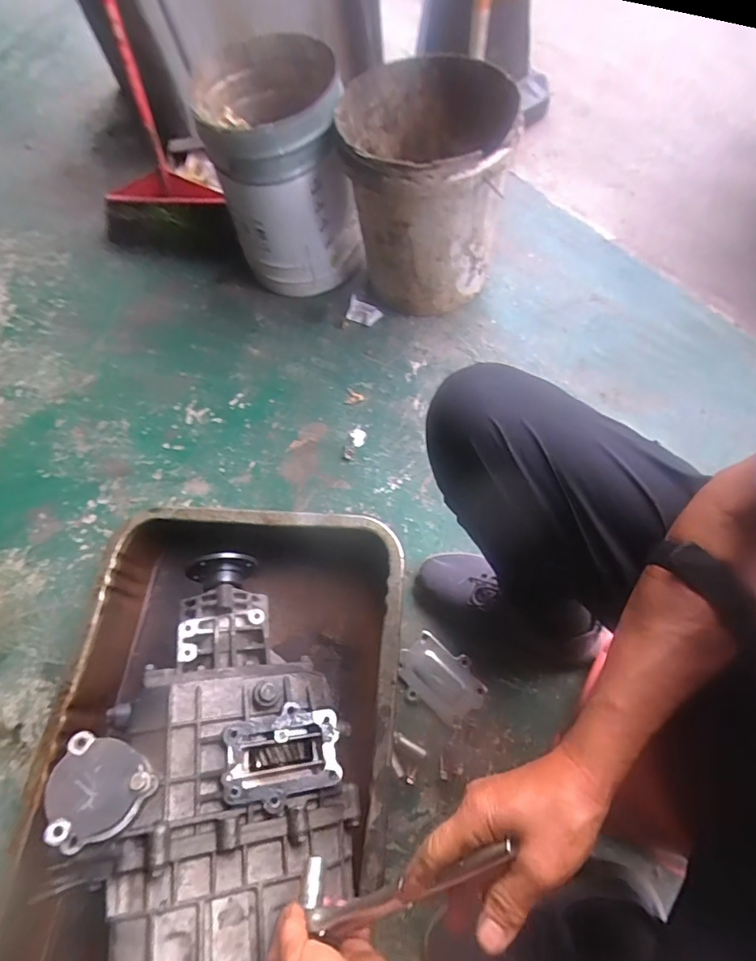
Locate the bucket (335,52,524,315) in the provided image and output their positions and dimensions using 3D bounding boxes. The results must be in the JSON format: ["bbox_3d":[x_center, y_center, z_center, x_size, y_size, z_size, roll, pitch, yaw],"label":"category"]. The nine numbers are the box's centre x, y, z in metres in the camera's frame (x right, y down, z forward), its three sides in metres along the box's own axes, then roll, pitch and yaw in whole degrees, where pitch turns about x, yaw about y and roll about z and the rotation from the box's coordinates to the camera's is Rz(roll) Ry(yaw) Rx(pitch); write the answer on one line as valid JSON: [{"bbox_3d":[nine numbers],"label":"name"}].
[{"bbox_3d":[0.089,-0.546,0.926,0.294,0.399,0.320,1,64,4],"label":"bucket"}]

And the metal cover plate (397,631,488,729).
[{"bbox_3d":[0.090,0.283,0.709,0.124,0.007,0.087,29,69,16],"label":"metal cover plate"}]

